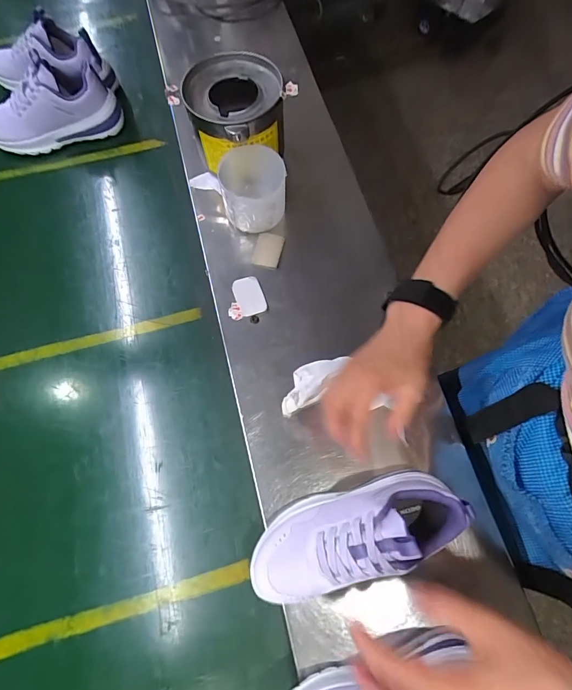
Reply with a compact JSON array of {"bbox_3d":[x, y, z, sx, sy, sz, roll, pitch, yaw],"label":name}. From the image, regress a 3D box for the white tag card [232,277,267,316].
[{"bbox_3d":[-0.053,-0.071,0.528,0.039,0.004,0.058,-20,73,-6],"label":"white tag card"}]

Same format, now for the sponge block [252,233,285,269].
[{"bbox_3d":[-0.027,-0.143,0.550,0.040,0.008,0.058,10,72,4],"label":"sponge block"}]

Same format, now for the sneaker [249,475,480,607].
[{"bbox_3d":[0.068,0.193,0.365,0.218,0.107,0.087,-21,74,-7],"label":"sneaker"}]

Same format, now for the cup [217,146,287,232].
[{"bbox_3d":[-0.047,-0.224,0.534,0.088,0.086,0.088,0,72,0],"label":"cup"}]

